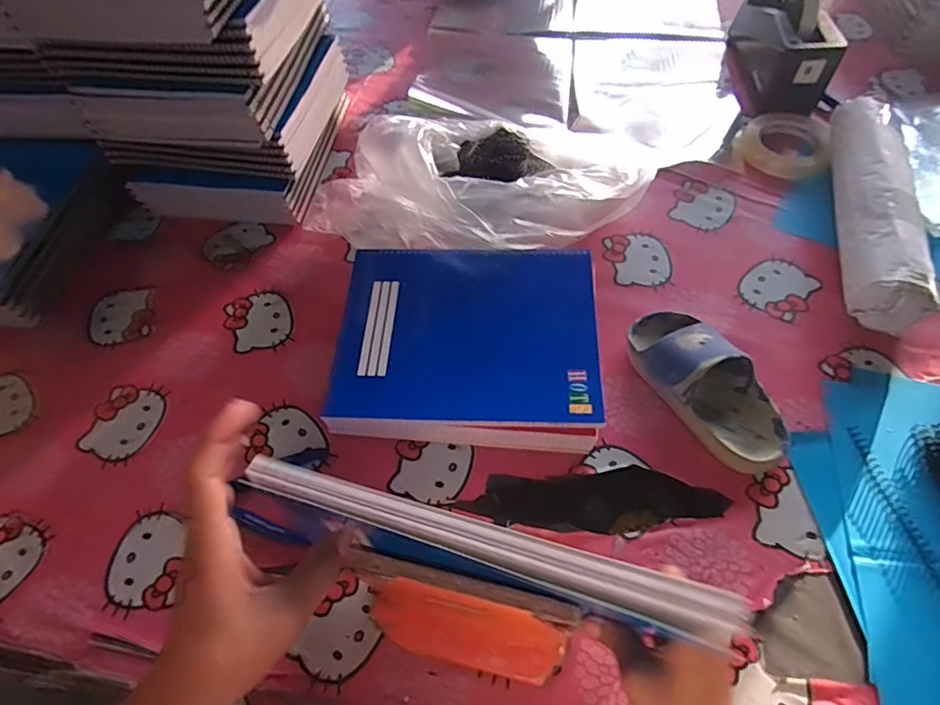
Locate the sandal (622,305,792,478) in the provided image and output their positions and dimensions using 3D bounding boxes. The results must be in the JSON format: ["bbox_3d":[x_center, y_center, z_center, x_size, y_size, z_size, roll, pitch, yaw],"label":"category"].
[{"bbox_3d":[0.223,0.026,0.503,0.086,0.058,0.180,-29,60,-14],"label":"sandal"}]

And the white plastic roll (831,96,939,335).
[{"bbox_3d":[0.444,-0.162,0.600,0.073,0.076,0.303,10,59,10],"label":"white plastic roll"}]

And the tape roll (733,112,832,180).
[{"bbox_3d":[0.410,-0.275,0.708,0.108,0.026,0.108,-2,57,3],"label":"tape roll"}]

